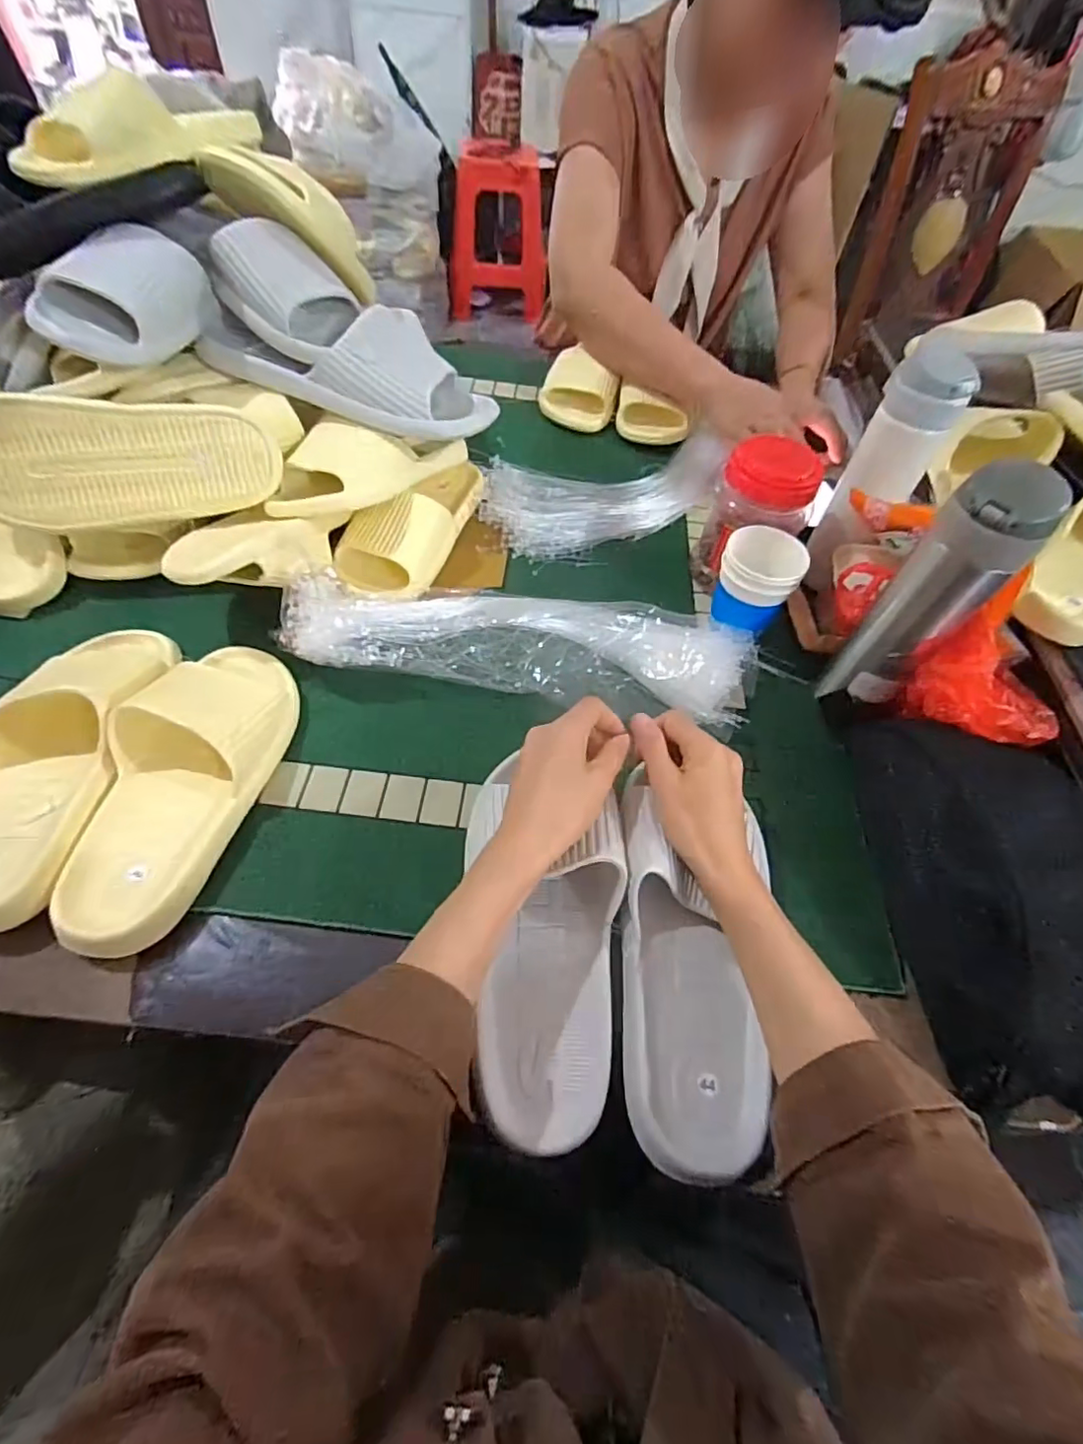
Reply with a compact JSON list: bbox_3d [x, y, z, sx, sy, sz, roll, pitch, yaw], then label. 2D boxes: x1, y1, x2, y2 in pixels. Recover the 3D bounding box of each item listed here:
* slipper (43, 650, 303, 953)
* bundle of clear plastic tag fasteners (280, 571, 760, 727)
[{"bbox_3d":[-0.261,0.030,0.427,0.102,0.060,0.251,13,55,4],"label":"slipper"},{"bbox_3d":[-0.010,-0.076,0.533,0.411,0.049,0.121,7,55,0],"label":"bundle of clear plastic tag fasteners"}]

